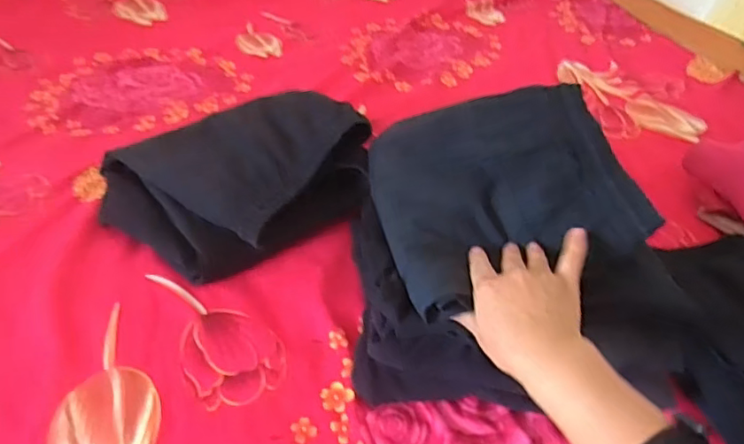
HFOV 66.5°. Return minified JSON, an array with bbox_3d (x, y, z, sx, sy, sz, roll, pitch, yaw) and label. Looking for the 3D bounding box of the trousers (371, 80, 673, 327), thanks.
[{"bbox_3d":[0.122,-0.044,0.575,0.238,0.051,0.282,-17,47,7],"label":"trousers"}]

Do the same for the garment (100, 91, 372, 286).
[{"bbox_3d":[-0.169,-0.058,0.720,0.325,0.107,0.233,-17,44,-22],"label":"garment"}]

